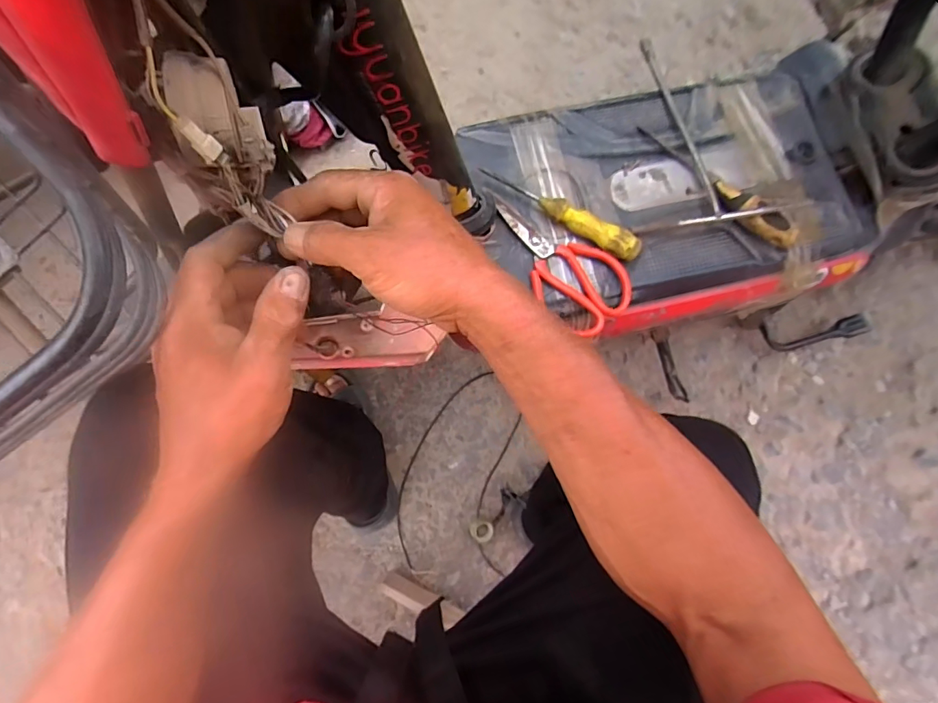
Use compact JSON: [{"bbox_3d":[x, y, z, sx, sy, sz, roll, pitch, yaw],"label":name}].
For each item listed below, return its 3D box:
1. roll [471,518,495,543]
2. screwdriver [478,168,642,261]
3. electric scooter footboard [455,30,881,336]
[{"bbox_3d":[0.024,0.305,0.799,0.039,0.012,0.038,0,76,1],"label":"roll"},{"bbox_3d":[0.103,-0.158,0.525,0.191,0.025,0.032,30,79,8],"label":"screwdriver"},{"bbox_3d":[0.250,-0.188,0.560,0.466,0.073,0.282,-15,76,-2],"label":"electric scooter footboard"}]

